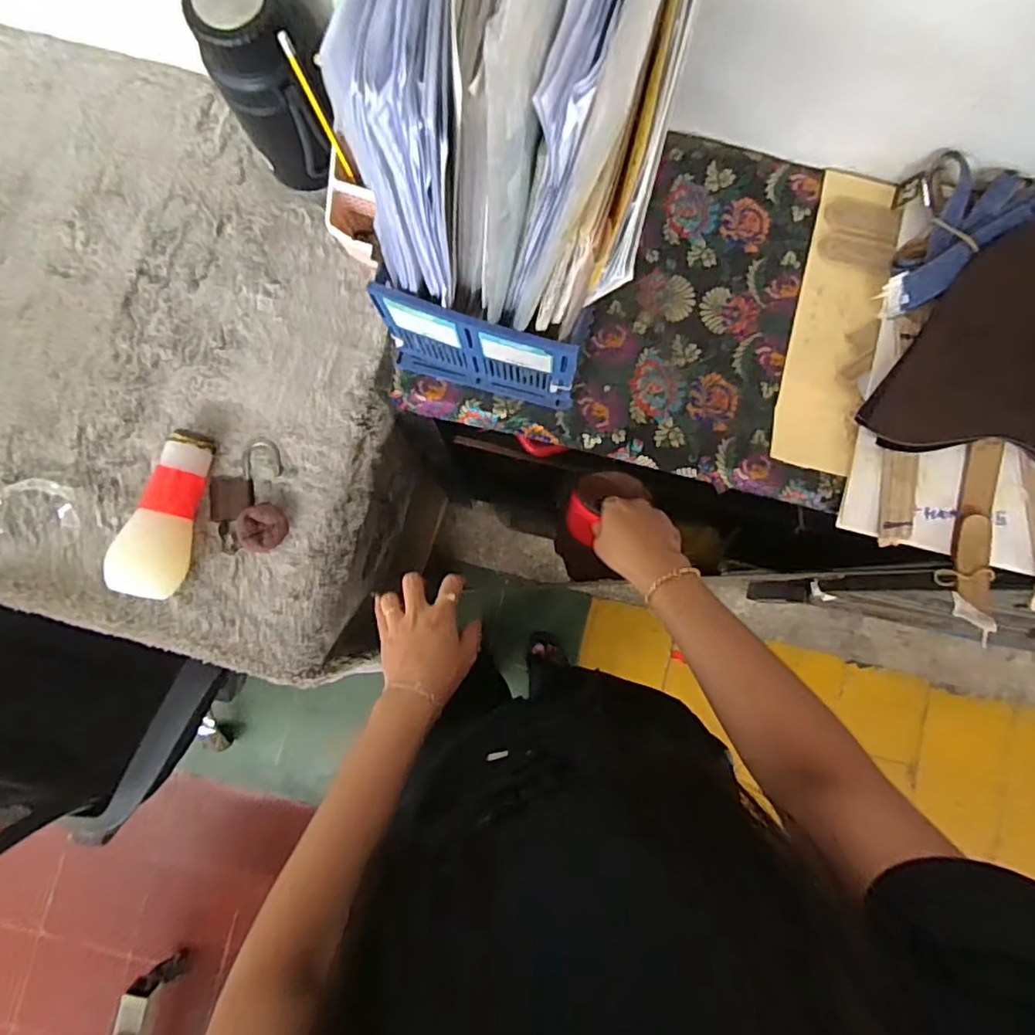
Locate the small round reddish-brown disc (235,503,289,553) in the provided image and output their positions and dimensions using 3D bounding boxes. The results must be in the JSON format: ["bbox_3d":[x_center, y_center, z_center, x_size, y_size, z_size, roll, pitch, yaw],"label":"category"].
[{"bbox_3d":[-0.272,0.010,0.649,0.046,0.026,0.051,20,85,1],"label":"small round reddish-brown disc"}]

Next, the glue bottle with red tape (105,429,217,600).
[{"bbox_3d":[-0.363,-0.004,0.634,0.065,0.052,0.174,18,85,1],"label":"glue bottle with red tape"}]

